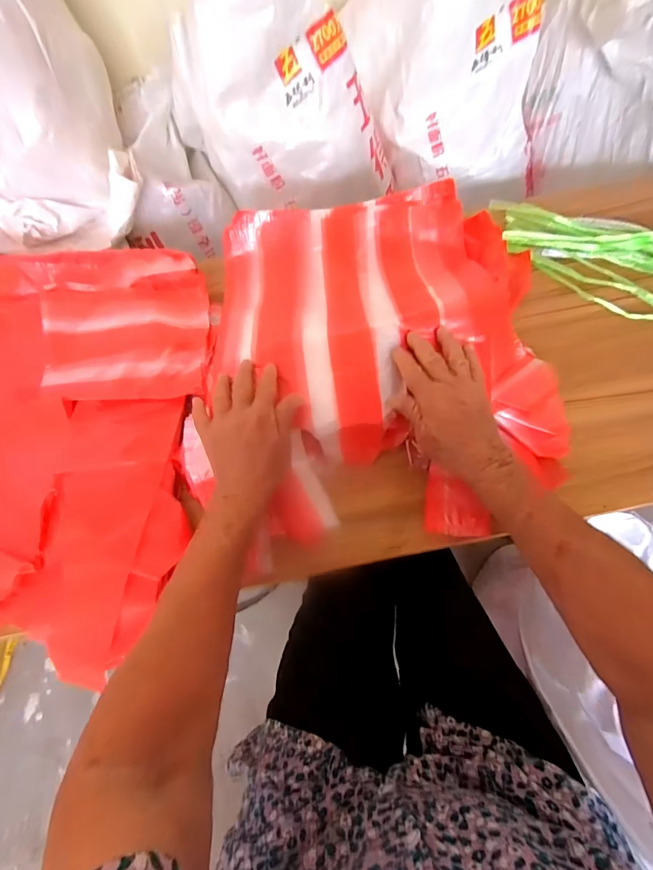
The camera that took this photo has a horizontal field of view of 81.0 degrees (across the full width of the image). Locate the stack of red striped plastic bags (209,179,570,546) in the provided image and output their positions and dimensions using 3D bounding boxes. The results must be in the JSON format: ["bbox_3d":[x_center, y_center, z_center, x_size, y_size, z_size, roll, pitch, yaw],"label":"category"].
[{"bbox_3d":[0.067,-0.114,0.444,0.389,0.072,0.411,-1,67,-2],"label":"stack of red striped plastic bags"}]

